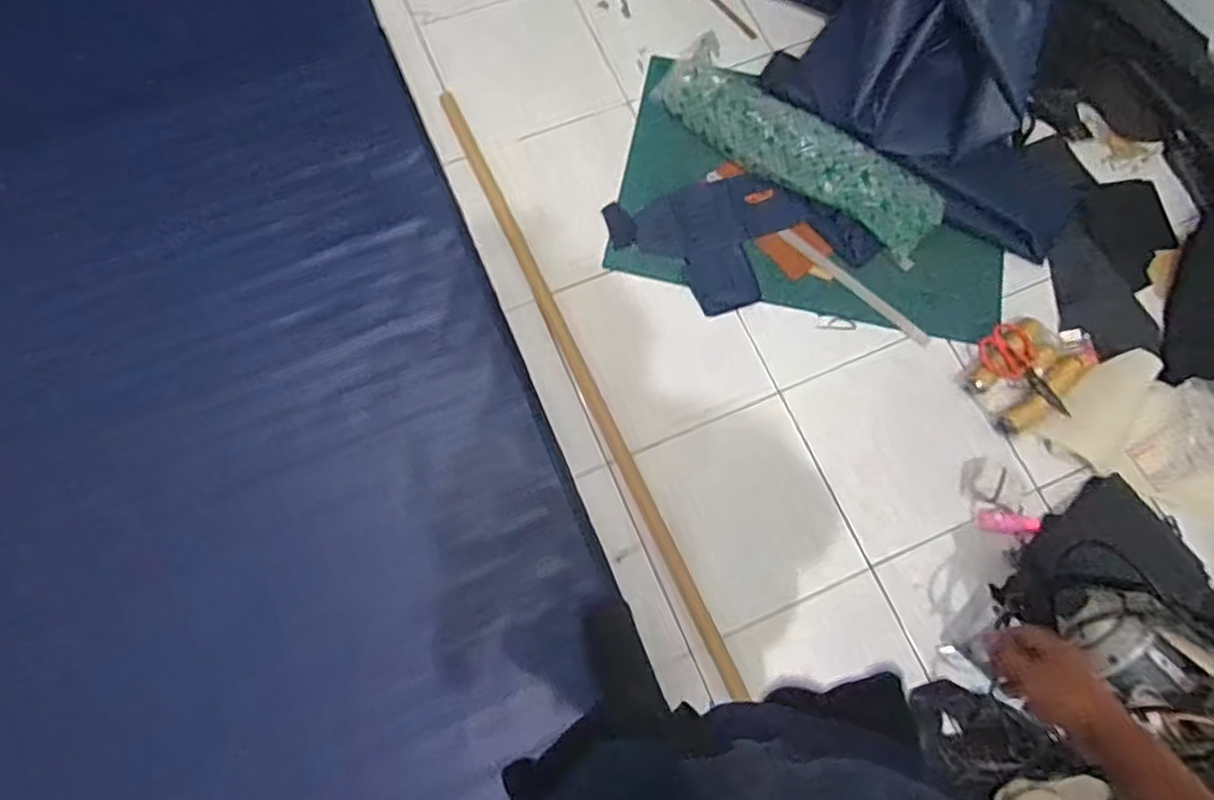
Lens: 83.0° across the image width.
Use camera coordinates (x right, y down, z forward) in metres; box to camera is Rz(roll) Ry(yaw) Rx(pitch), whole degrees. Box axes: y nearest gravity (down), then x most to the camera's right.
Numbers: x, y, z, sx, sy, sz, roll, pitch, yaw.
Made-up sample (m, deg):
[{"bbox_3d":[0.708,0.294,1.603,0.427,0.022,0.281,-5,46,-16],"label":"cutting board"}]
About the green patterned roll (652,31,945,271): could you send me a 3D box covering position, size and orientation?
[{"bbox_3d":[0.449,-0.599,1.568,0.721,0.121,0.205,36,77,9],"label":"green patterned roll"}]

